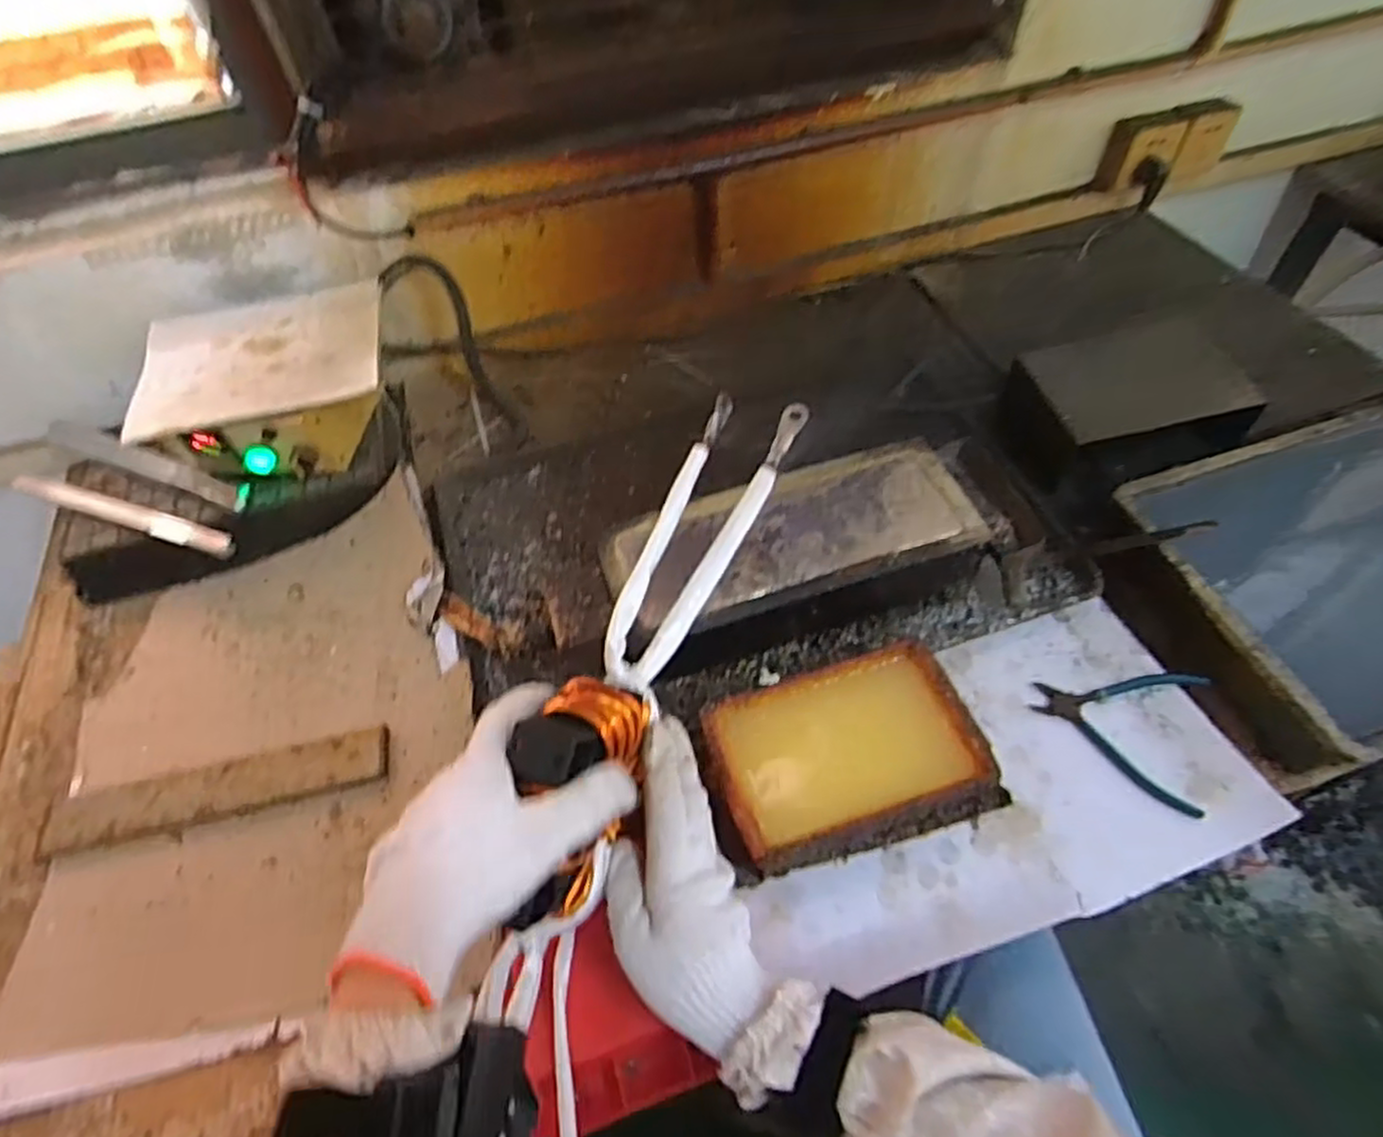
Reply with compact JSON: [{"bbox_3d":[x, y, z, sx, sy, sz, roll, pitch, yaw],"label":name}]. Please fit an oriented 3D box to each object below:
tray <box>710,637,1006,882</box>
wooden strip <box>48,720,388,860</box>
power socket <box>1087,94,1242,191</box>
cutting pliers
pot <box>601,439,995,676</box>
[{"bbox_3d":[0.122,0.154,0.600,0.207,0.072,0.136,-16,54,-8],"label":"tray"},{"bbox_3d":[-0.428,0.199,0.665,0.302,0.015,0.052,-14,54,-6],"label":"wooden strip"},{"bbox_3d":[0.670,-0.597,1.045,0.160,0.090,0.039,-10,53,-3],"label":"power socket"},{"bbox_3d":[0.364,0.129,0.629,0.132,0.019,0.124,17,57,16],"label":"cutting pliers"},{"bbox_3d":[0.098,-0.012,0.715,0.345,0.090,0.148,-16,54,-8],"label":"pot"}]

